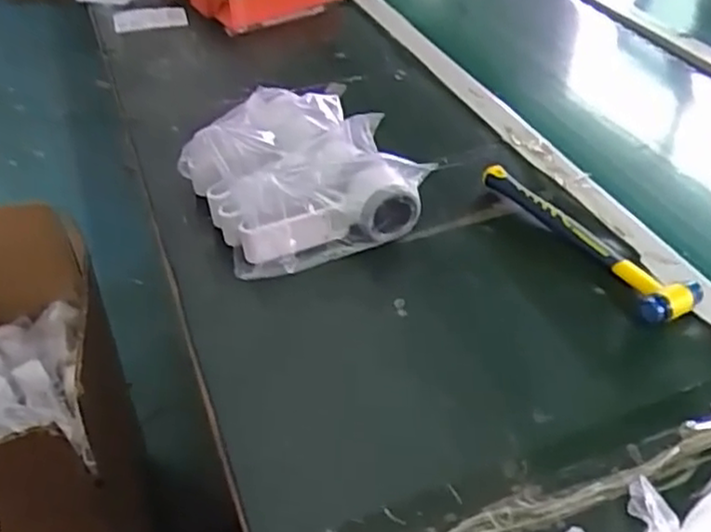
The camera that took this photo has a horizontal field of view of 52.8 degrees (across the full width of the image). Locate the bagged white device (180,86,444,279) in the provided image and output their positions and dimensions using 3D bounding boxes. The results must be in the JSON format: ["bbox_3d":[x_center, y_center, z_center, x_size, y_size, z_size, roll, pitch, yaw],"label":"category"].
[{"bbox_3d":[-0.068,-0.107,0.731,0.191,0.097,0.238,-21,45,-18],"label":"bagged white device"}]

